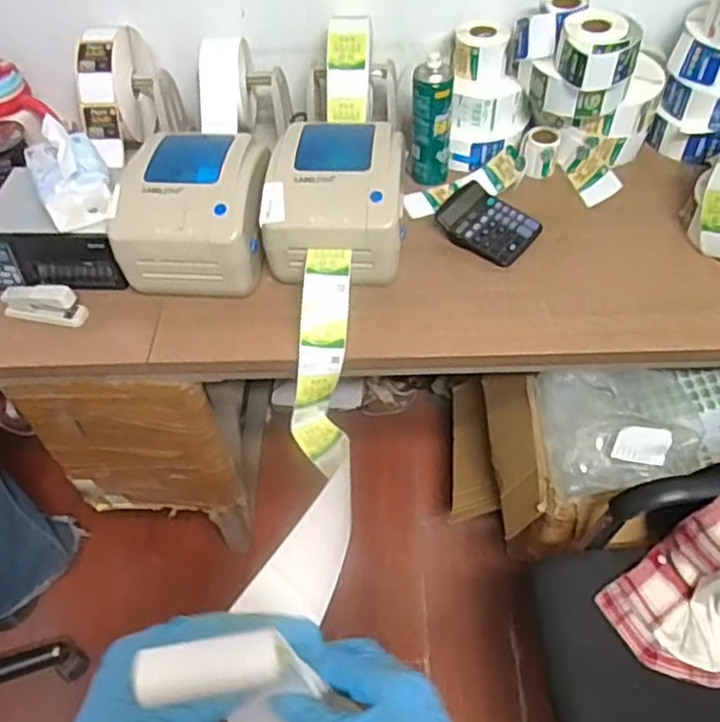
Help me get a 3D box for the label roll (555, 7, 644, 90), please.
[{"bbox_3d":[0.364,-0.476,1.029,0.118,0.075,0.105,11,53,12],"label":"label roll"}]

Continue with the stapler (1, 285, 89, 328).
[{"bbox_3d":[-0.489,-0.087,1.028,0.134,0.056,0.043,9,53,10],"label":"stapler"}]

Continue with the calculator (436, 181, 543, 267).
[{"bbox_3d":[0.206,-0.222,1.099,0.152,0.040,0.122,32,60,25],"label":"calculator"}]

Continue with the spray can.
[{"bbox_3d":[0.121,-0.399,1.127,0.064,0.210,0.057,3,52,6],"label":"spray can"}]

